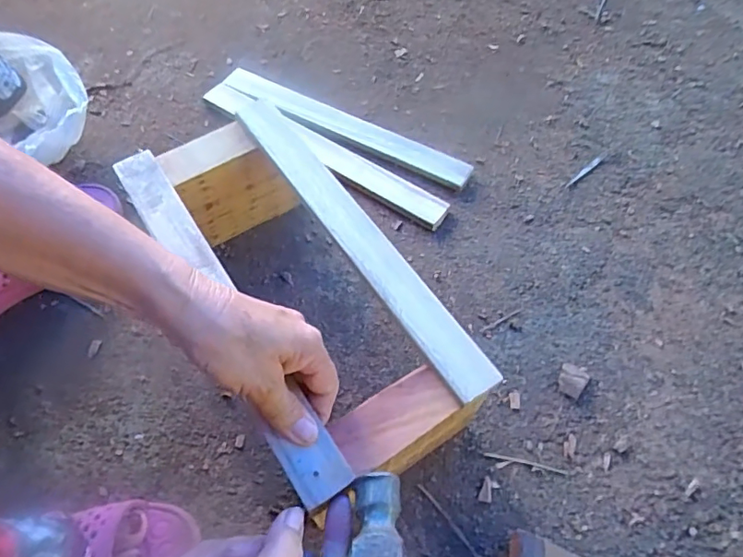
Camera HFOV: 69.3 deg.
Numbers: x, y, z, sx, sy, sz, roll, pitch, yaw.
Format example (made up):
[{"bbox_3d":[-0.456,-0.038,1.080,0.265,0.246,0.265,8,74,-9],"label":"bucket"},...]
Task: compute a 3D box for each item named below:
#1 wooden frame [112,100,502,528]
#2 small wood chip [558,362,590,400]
[{"bbox_3d":[-0.062,0.014,0.452,0.149,0.126,0.322,-30,59,-16],"label":"wooden frame"},{"bbox_3d":[0.179,0.091,0.480,0.024,0.004,0.029,29,64,16],"label":"small wood chip"}]

